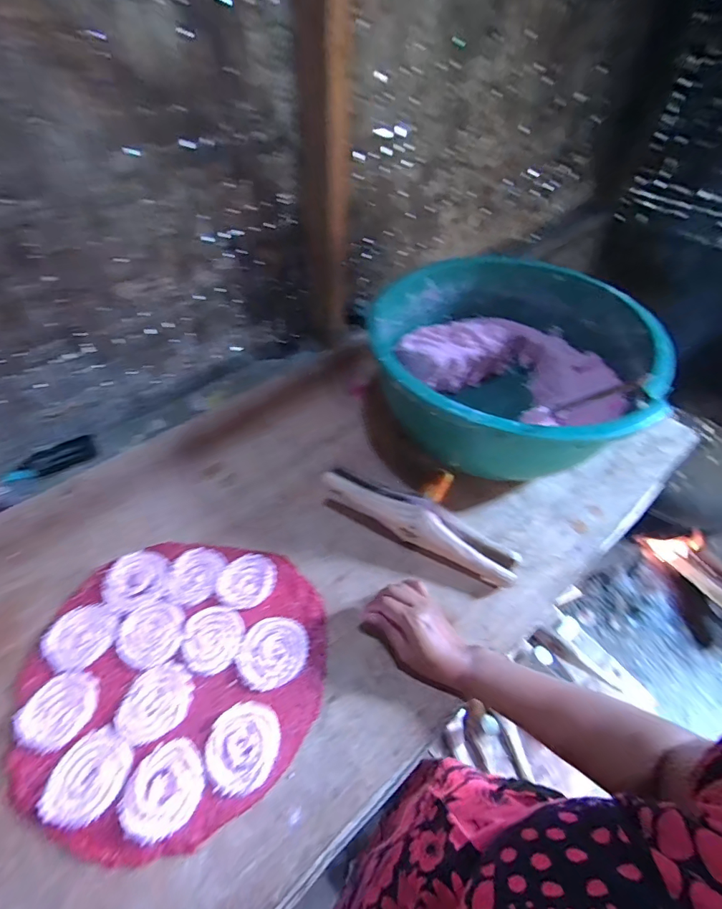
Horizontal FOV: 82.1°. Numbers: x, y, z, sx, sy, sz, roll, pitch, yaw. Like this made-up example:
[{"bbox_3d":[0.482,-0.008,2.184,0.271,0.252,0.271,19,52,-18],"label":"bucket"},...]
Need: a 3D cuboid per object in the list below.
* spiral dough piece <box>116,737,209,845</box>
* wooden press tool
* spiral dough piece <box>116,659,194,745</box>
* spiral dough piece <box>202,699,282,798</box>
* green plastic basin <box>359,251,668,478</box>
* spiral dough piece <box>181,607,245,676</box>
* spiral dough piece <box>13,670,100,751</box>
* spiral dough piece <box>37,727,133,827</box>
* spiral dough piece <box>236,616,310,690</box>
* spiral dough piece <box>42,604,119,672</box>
[{"bbox_3d":[-0.203,0.343,0.425,0.078,0.010,0.073,1,51,-1],"label":"spiral dough piece"},{"bbox_3d":[0.081,0.099,0.597,0.286,0.068,0.051,22,54,16],"label":"wooden press tool"},{"bbox_3d":[-0.237,0.284,0.476,0.082,0.006,0.073,-24,55,-20],"label":"spiral dough piece"},{"bbox_3d":[-0.128,0.317,0.452,0.078,0.004,0.079,1,51,-1],"label":"spiral dough piece"},{"bbox_3d":[0.228,-0.132,0.705,0.420,0.203,0.455,-3,51,-4],"label":"green plastic basin"},{"bbox_3d":[-0.185,0.230,0.522,0.074,0.004,0.076,1,51,-1],"label":"spiral dough piece"},{"bbox_3d":[-0.347,0.287,0.470,0.077,0.009,0.074,9,51,6],"label":"spiral dough piece"},{"bbox_3d":[-0.286,0.336,0.434,0.079,0.008,0.079,1,51,-1],"label":"spiral dough piece"},{"bbox_3d":[-0.109,0.243,0.515,0.085,0.004,0.079,1,51,-1],"label":"spiral dough piece"},{"bbox_3d":[-0.354,0.228,0.520,0.083,0.004,0.077,1,51,-1],"label":"spiral dough piece"}]

